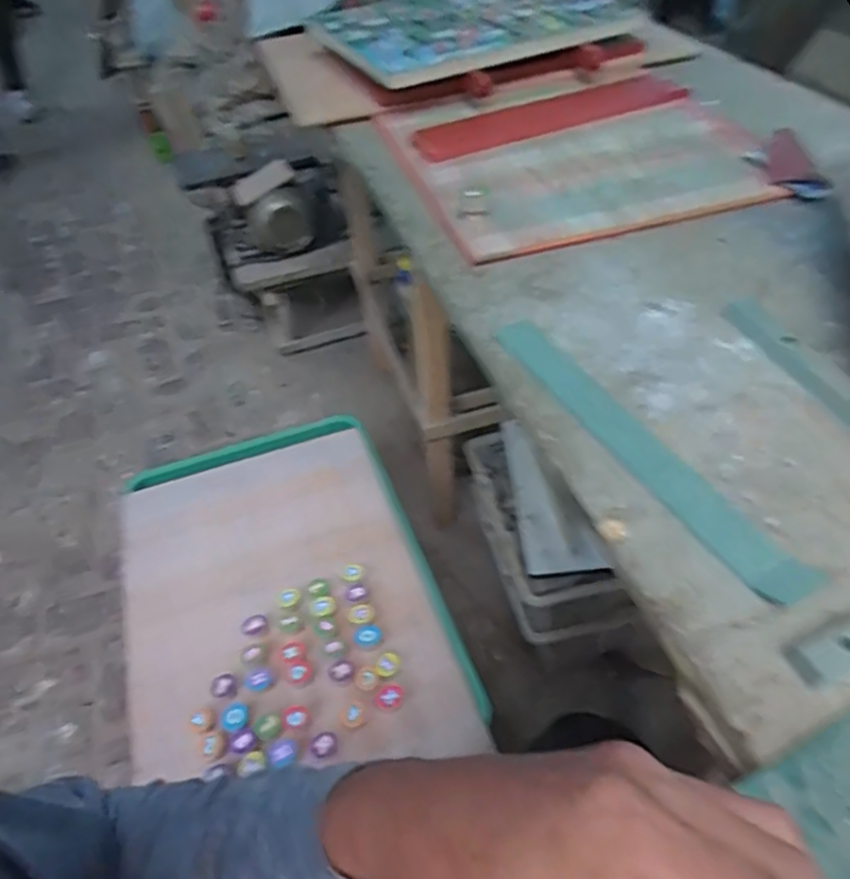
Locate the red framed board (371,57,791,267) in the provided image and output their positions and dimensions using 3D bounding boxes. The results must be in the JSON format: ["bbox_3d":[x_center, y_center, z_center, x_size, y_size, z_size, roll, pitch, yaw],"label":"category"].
[{"bbox_3d":[0.178,-0.336,0.752,0.388,0.025,0.351,-13,47,-8],"label":"red framed board"}]

